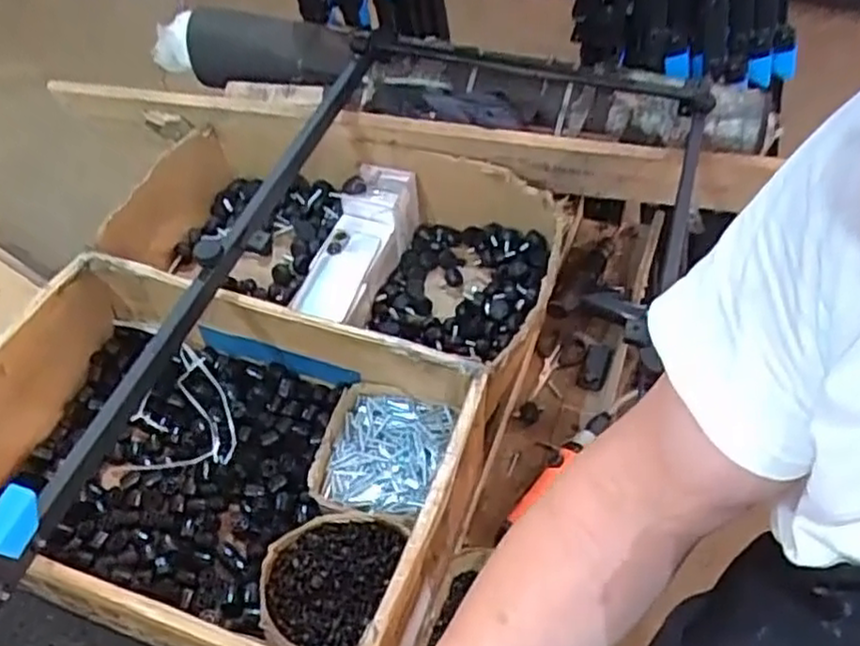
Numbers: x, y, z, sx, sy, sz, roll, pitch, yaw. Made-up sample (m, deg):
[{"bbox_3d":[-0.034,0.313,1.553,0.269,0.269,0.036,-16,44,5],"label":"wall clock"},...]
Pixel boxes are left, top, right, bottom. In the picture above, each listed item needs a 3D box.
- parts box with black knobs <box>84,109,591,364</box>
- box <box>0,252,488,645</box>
[{"bbox_3d":[-0.120,-0.110,1.031,0.593,0.157,0.338,15,54,14],"label":"parts box with black knobs"},{"bbox_3d":[-0.237,0.151,0.791,0.527,0.168,0.346,15,54,14],"label":"box"}]

